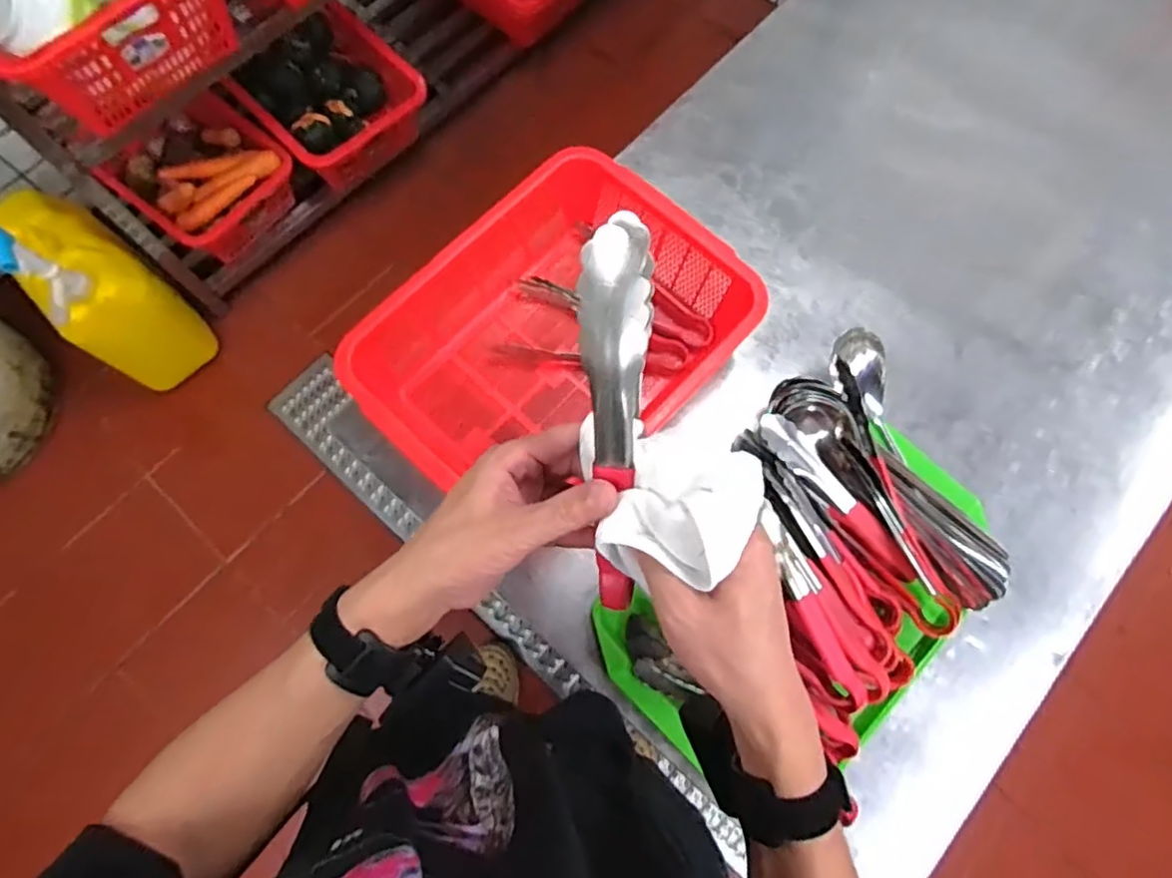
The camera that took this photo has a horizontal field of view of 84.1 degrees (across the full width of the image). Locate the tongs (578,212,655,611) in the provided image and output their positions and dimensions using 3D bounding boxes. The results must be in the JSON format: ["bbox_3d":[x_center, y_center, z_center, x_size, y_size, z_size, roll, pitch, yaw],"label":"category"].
[{"bbox_3d":[0.016,-0.005,0.351,0.036,0.029,0.221,0,116,0],"label":"tongs"}]

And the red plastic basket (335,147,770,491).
[{"bbox_3d":[-0.033,-0.107,0.733,0.305,0.129,0.401,43,78,12],"label":"red plastic basket"}]

